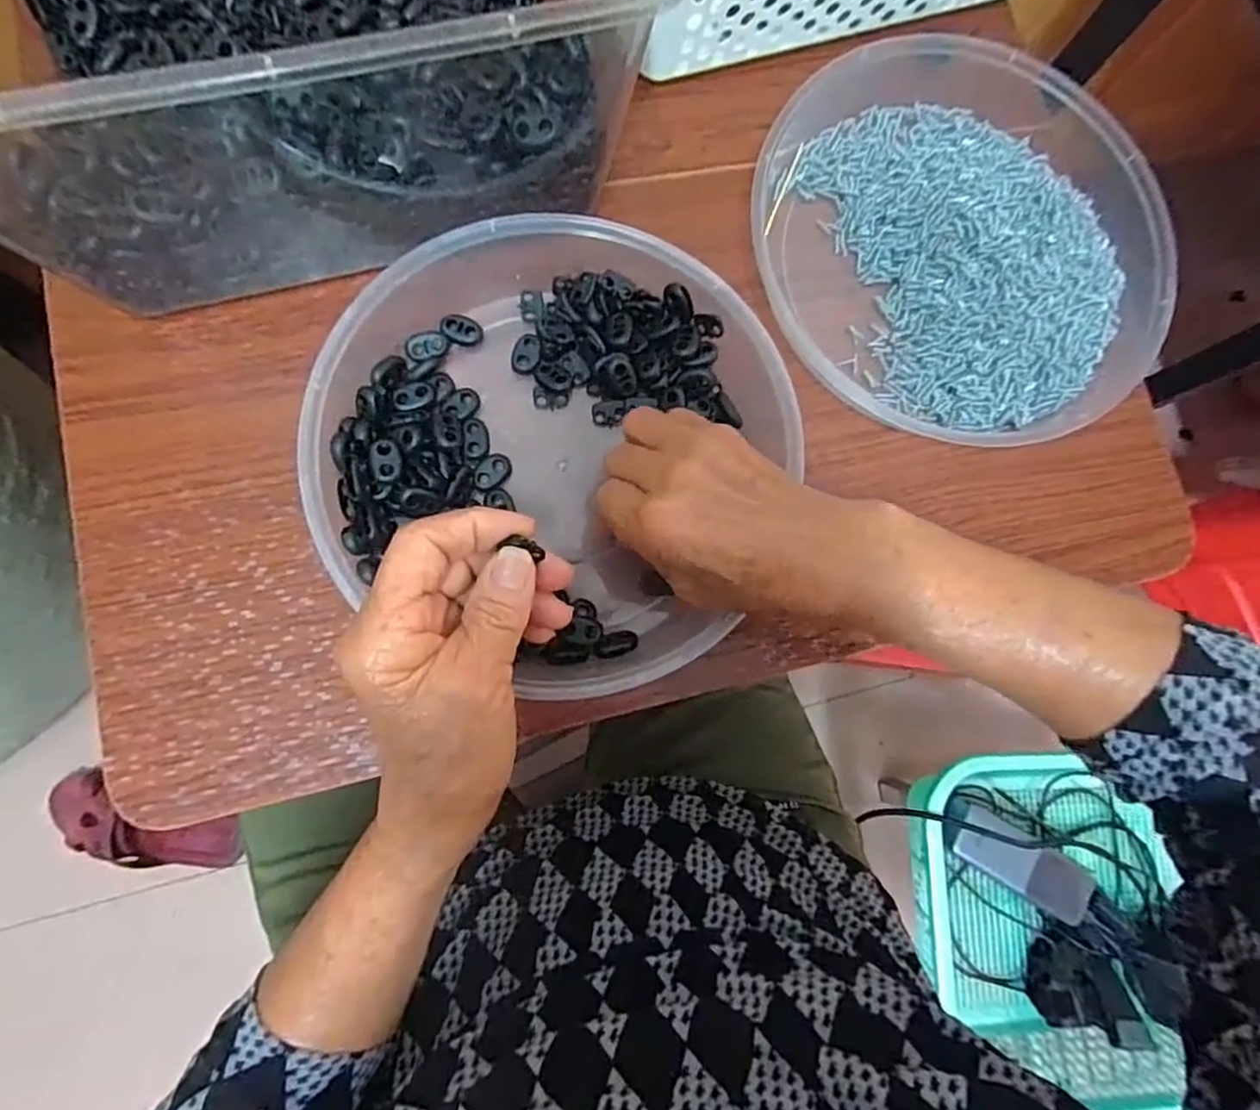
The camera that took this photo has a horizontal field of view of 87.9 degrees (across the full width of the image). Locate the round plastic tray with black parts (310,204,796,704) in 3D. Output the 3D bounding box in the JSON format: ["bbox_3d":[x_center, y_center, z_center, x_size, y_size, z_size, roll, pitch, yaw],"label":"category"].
[{"bbox_3d":[-0.036,-0.060,0.329,0.213,0.060,0.215,1,84,-5],"label":"round plastic tray with black parts"}]

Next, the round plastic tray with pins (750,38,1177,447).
[{"bbox_3d":[0.189,-0.180,0.364,0.229,0.027,0.211,1,84,-5],"label":"round plastic tray with pins"}]

